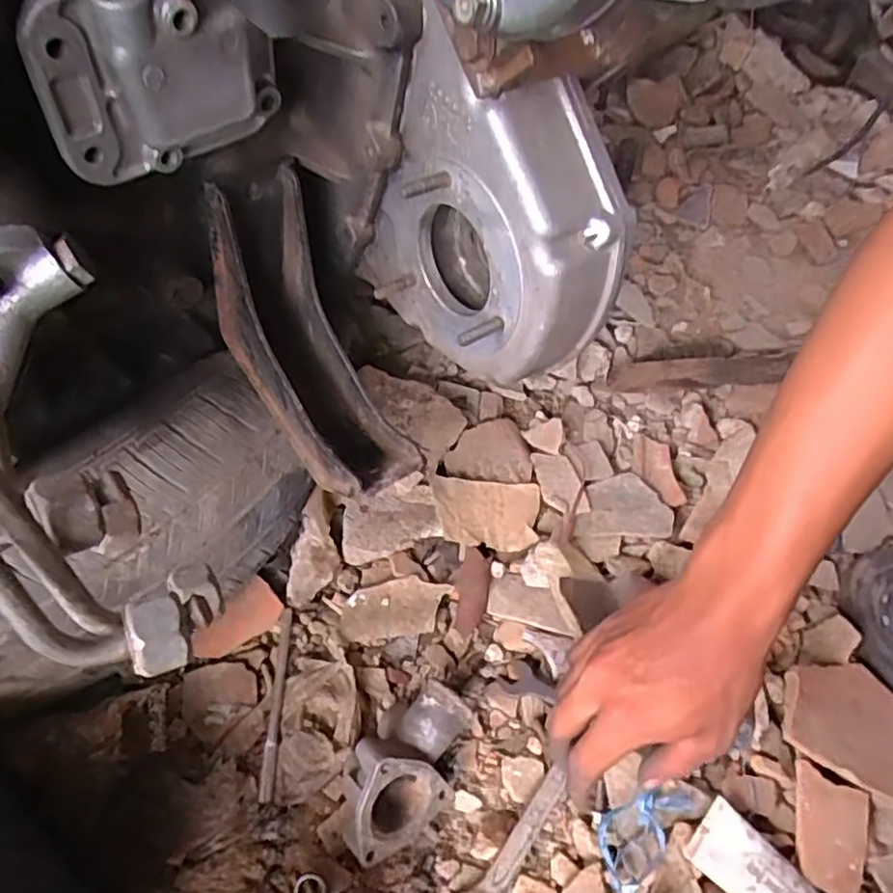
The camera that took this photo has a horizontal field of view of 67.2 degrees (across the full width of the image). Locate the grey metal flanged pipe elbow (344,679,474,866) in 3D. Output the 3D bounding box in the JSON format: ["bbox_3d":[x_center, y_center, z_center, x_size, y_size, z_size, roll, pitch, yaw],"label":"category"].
[{"bbox_3d":[-0.029,0.223,0.467,0.067,0.052,0.118,40,66,22],"label":"grey metal flanged pipe elbow"}]

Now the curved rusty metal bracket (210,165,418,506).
[{"bbox_3d":[-0.102,-0.069,0.463,0.071,0.106,0.203,-26,103,-16],"label":"curved rusty metal bracket"}]

